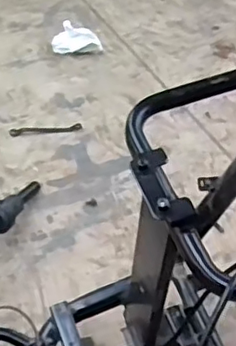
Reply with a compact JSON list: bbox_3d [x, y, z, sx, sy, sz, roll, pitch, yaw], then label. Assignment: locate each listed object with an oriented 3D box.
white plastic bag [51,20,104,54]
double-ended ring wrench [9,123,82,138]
[{"bbox_3d":[-0.095,-0.300,1.363,0.109,0.040,0.078,-7,47,-8],"label":"white plastic bag"},{"bbox_3d":[-0.140,-0.083,1.182,0.138,0.008,0.022,-3,46,-4],"label":"double-ended ring wrench"}]

